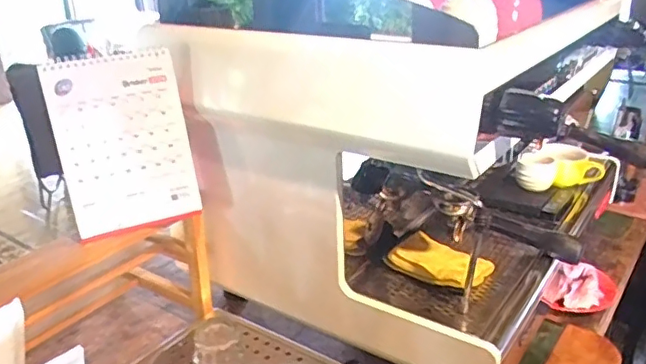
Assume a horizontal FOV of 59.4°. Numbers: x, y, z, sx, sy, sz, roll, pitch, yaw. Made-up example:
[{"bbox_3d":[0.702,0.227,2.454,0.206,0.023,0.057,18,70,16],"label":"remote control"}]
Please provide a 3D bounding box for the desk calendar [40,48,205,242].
[{"bbox_3d":[-0.234,-0.034,0.684,0.149,0.173,0.067,-14,27,-26],"label":"desk calendar"}]

